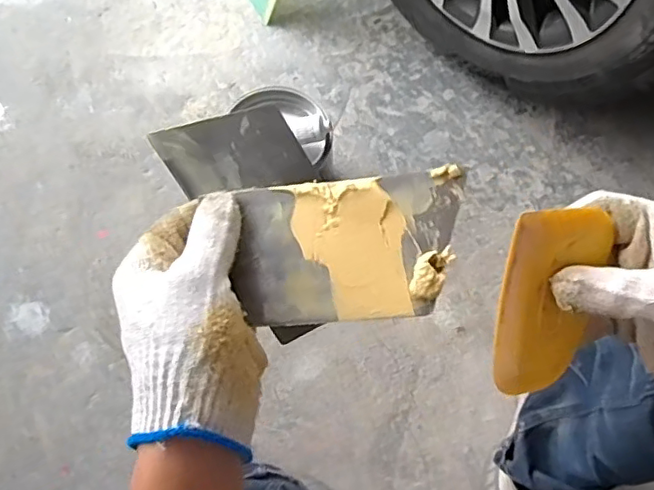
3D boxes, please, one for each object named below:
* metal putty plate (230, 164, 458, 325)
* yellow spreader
[{"bbox_3d":[0.010,0.002,0.301,0.115,0.007,0.072,-6,86,12],"label":"metal putty plate"},{"bbox_3d":[0.119,0.030,0.302,0.063,0.004,0.097,-4,107,-20],"label":"yellow spreader"}]

